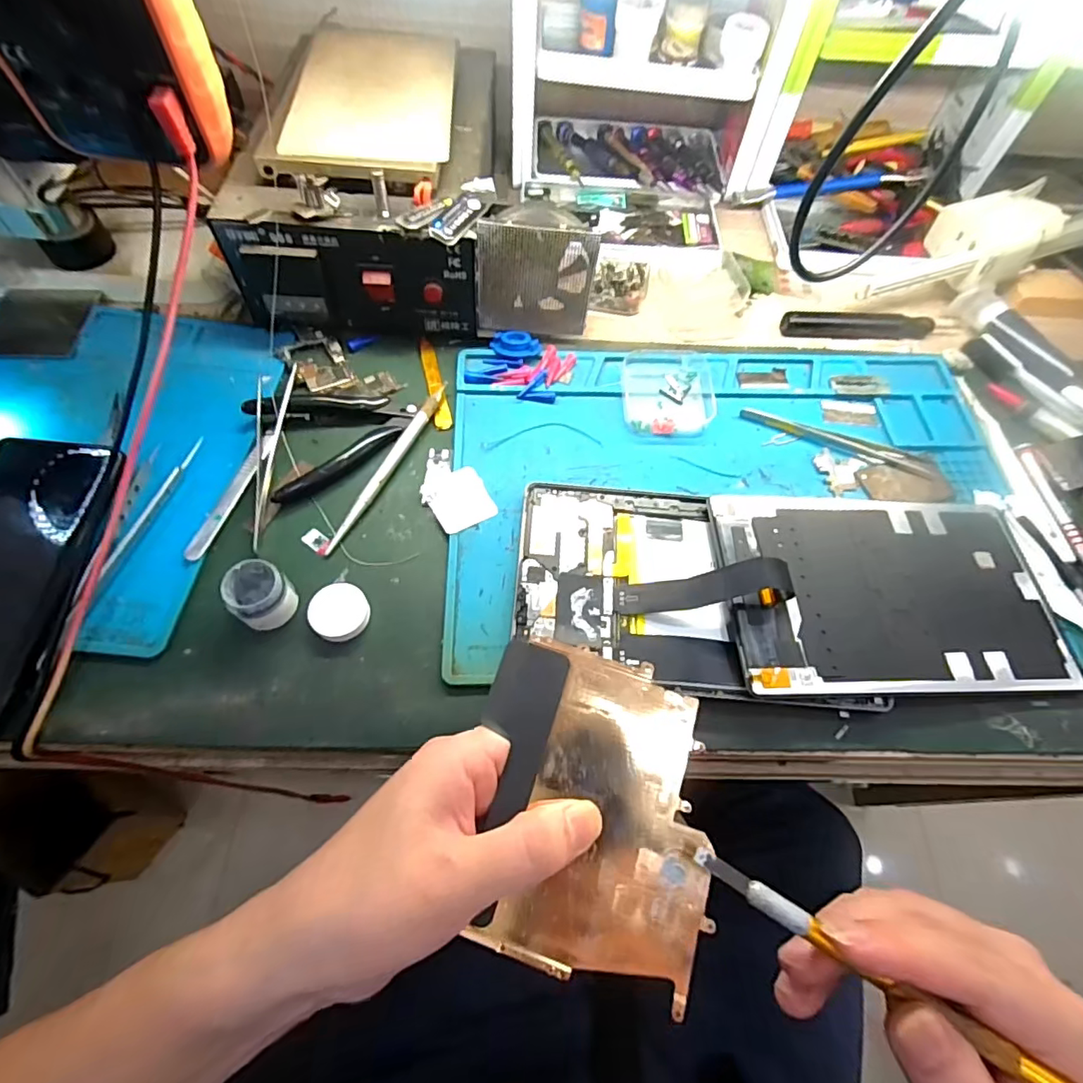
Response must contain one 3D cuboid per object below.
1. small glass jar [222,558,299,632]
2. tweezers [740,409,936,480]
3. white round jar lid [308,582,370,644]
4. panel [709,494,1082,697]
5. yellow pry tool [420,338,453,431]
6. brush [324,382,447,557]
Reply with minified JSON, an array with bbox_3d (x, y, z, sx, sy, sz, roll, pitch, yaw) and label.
[{"bbox_3d":[-0.152,0.030,0.296,0.031,0.030,0.030,1,63,-3],"label":"small glass jar"},{"bbox_3d":[0.206,-0.070,0.381,0.133,0.004,0.012,21,64,7],"label":"tweezers"},{"bbox_3d":[-0.113,0.040,0.305,0.031,0.010,0.032,1,63,-3],"label":"white round jar lid"},{"bbox_3d":[0.206,0.026,0.324,0.199,0.005,0.125,1,62,-6],"label":"panel"},{"bbox_3d":[-0.077,-0.116,0.394,0.013,0.008,0.083,-10,64,-9],"label":"yellow pry tool"},{"bbox_3d":[-0.097,-0.052,0.354,0.010,0.010,0.142,23,64,8],"label":"brush"}]

